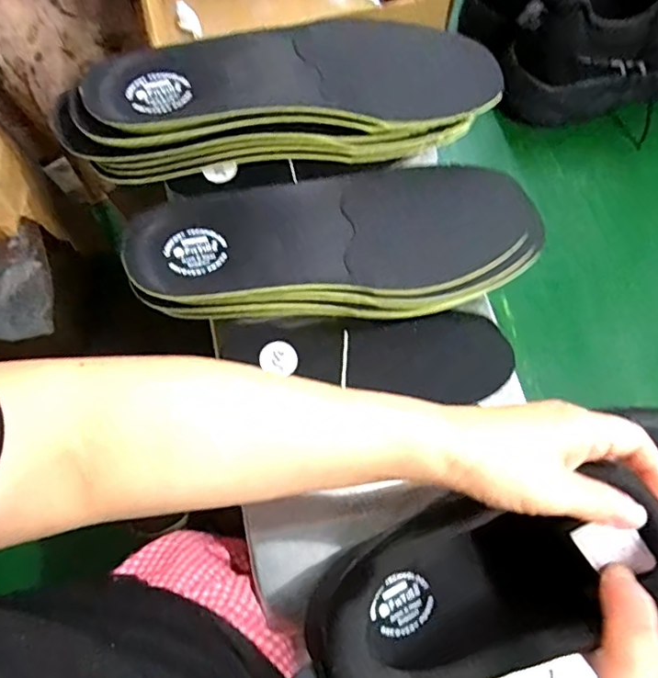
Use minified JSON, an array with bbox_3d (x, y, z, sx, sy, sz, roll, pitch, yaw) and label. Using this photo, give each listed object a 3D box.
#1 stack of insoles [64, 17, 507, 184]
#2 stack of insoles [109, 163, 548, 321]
[{"bbox_3d":[-0.033,-0.185,0.423,0.307,0.078,0.100,-10,69,-2],"label":"stack of insoles"},{"bbox_3d":[0.008,-0.071,0.414,0.292,0.050,0.107,-10,69,-2],"label":"stack of insoles"}]

